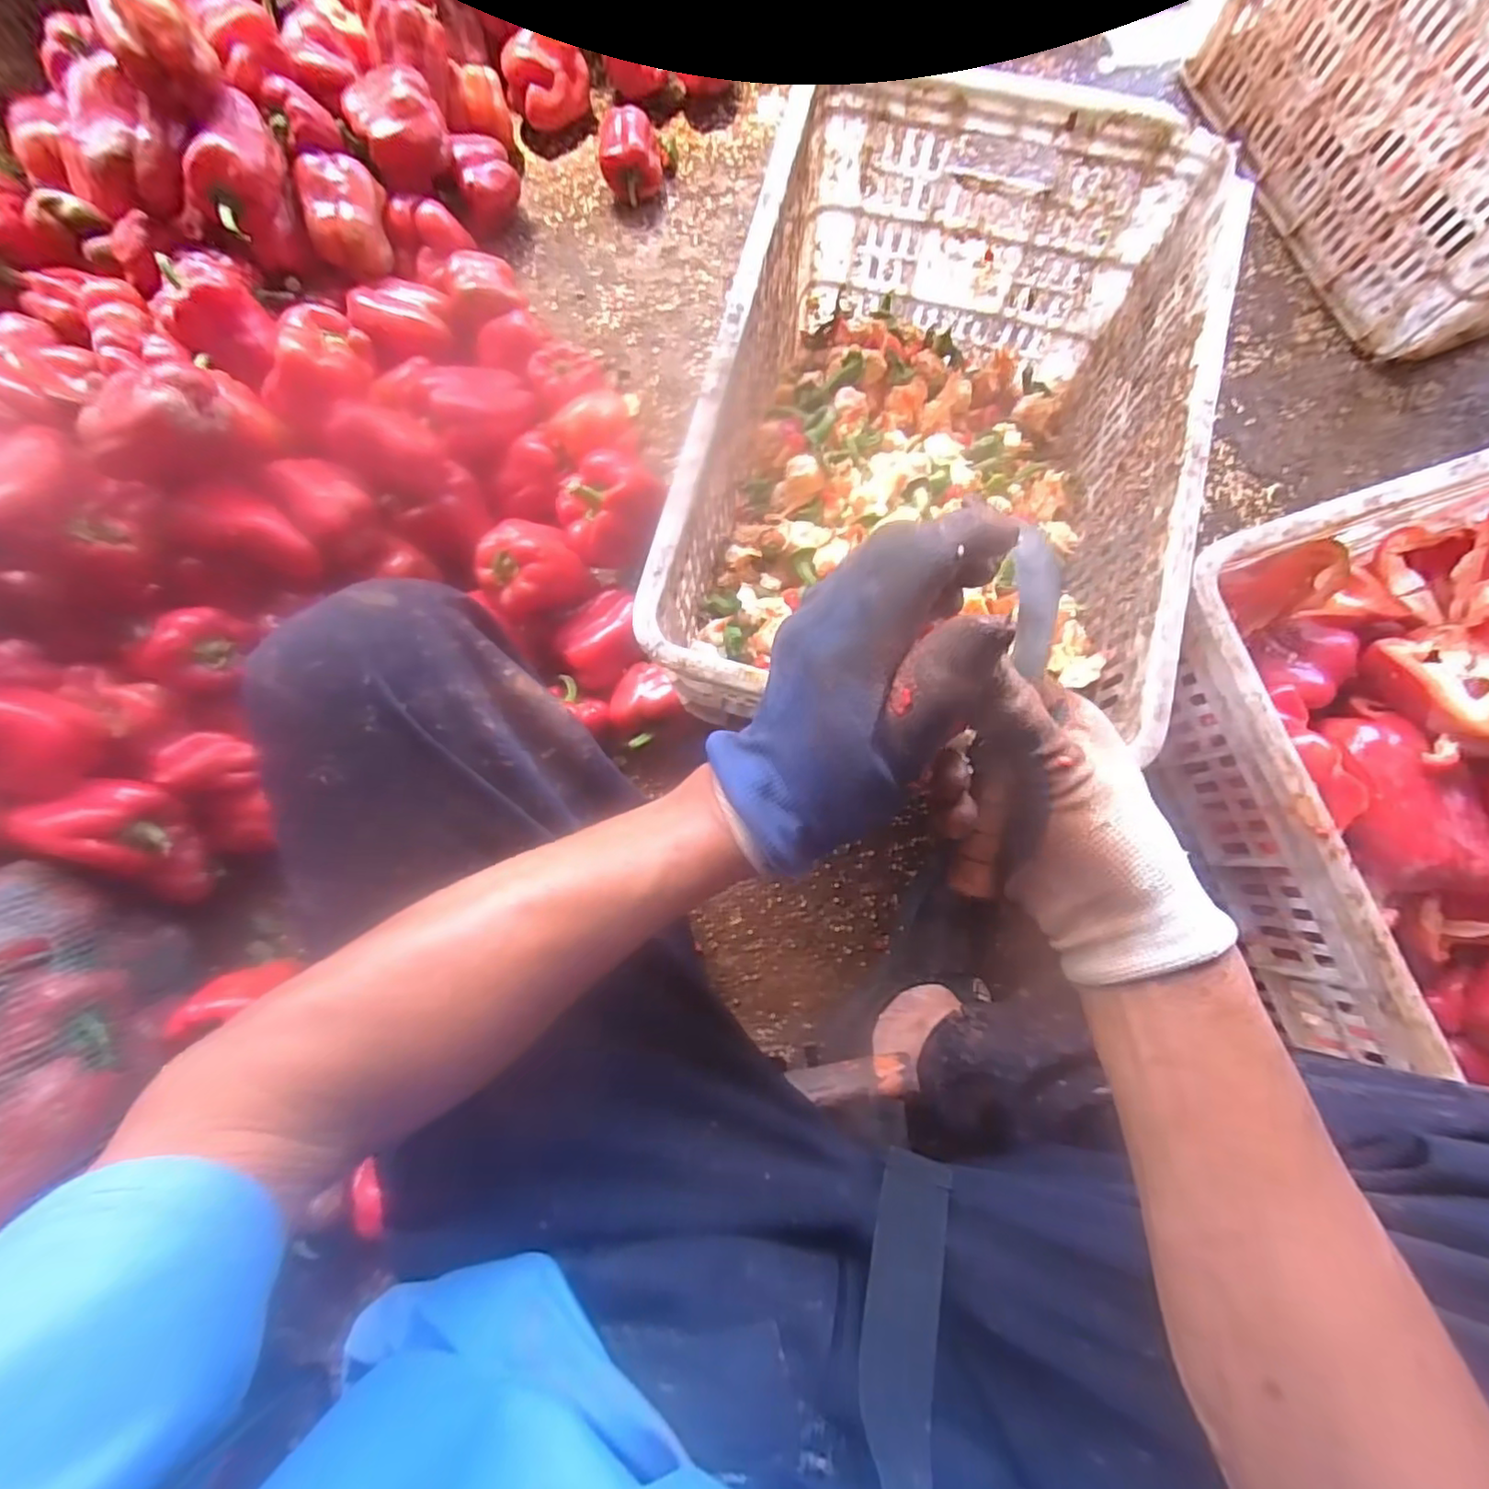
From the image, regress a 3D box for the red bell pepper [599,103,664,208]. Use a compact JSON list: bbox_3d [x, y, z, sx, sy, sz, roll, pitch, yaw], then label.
[{"bbox_3d":[-0.149,-0.775,0.835,0.080,0.070,0.106,-6,80,-1],"label":"red bell pepper"}]

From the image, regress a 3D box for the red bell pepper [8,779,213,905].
[{"bbox_3d":[-0.679,0.106,0.683,0.130,0.126,0.125,1,80,1],"label":"red bell pepper"}]

